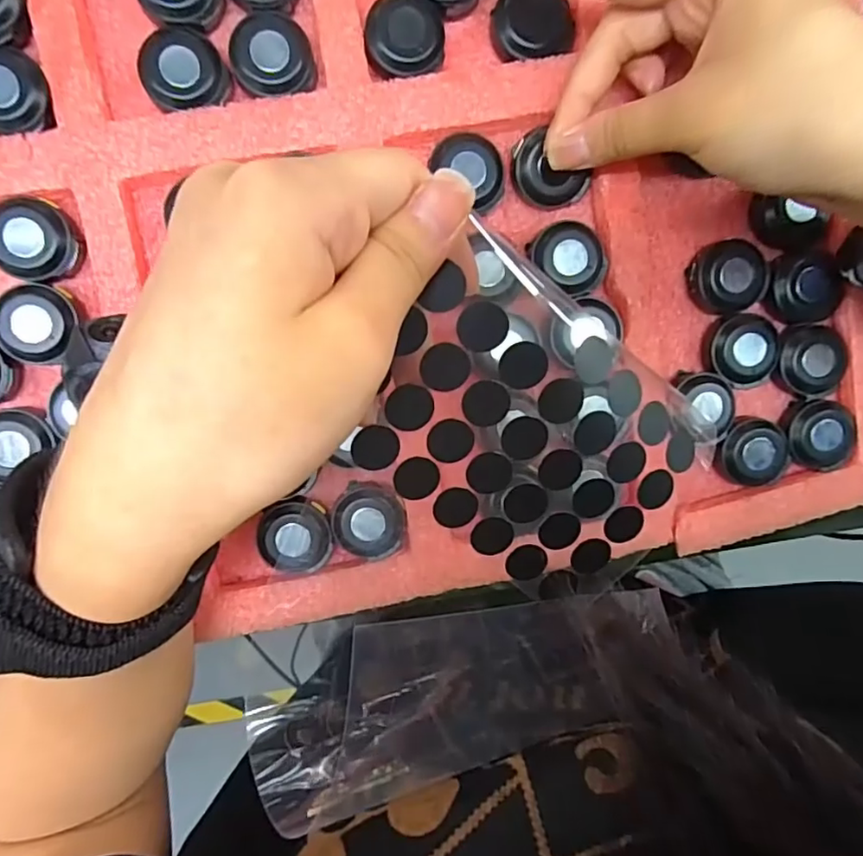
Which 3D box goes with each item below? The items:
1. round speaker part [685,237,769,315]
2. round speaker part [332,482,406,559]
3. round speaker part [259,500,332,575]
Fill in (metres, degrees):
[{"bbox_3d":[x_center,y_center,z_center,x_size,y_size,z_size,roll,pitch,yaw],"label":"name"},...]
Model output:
[{"bbox_3d":[0.122,-0.062,0.236,0.028,0.013,0.029,0,96,-5],"label":"round speaker part"},{"bbox_3d":[-0.025,0.038,0.229,0.029,0.004,0.029,0,96,-5],"label":"round speaker part"},{"bbox_3d":[-0.054,0.044,0.227,0.028,0.004,0.027,0,96,-5],"label":"round speaker part"}]

